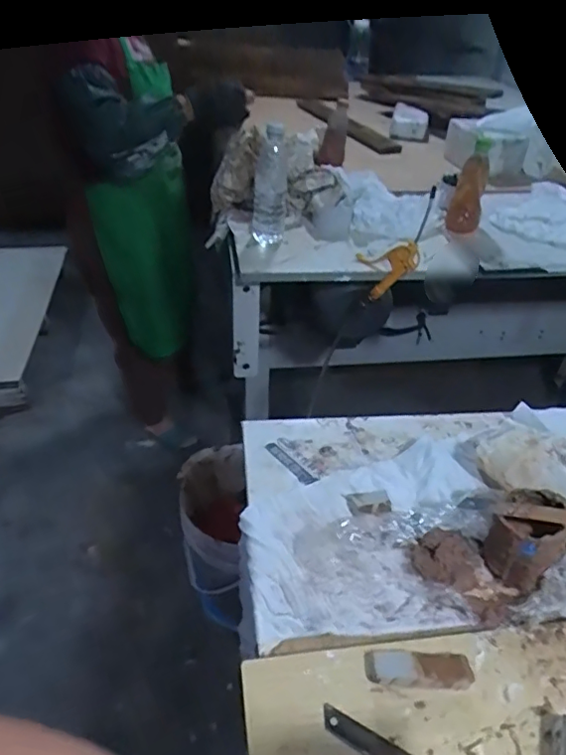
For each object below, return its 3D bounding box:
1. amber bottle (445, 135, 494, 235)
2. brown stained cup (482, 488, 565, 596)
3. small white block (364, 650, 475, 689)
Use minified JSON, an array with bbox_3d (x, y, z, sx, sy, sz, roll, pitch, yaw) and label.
[{"bbox_3d":[0.375,-0.378,1.119,0.063,0.166,0.060,18,42,21],"label":"amber bottle"},{"bbox_3d":[0.233,0.148,0.530,0.070,0.072,0.058,-29,47,-31],"label":"brown stained cup"},{"bbox_3d":[0.109,0.237,0.454,0.082,0.022,0.027,2,39,2],"label":"small white block"}]

